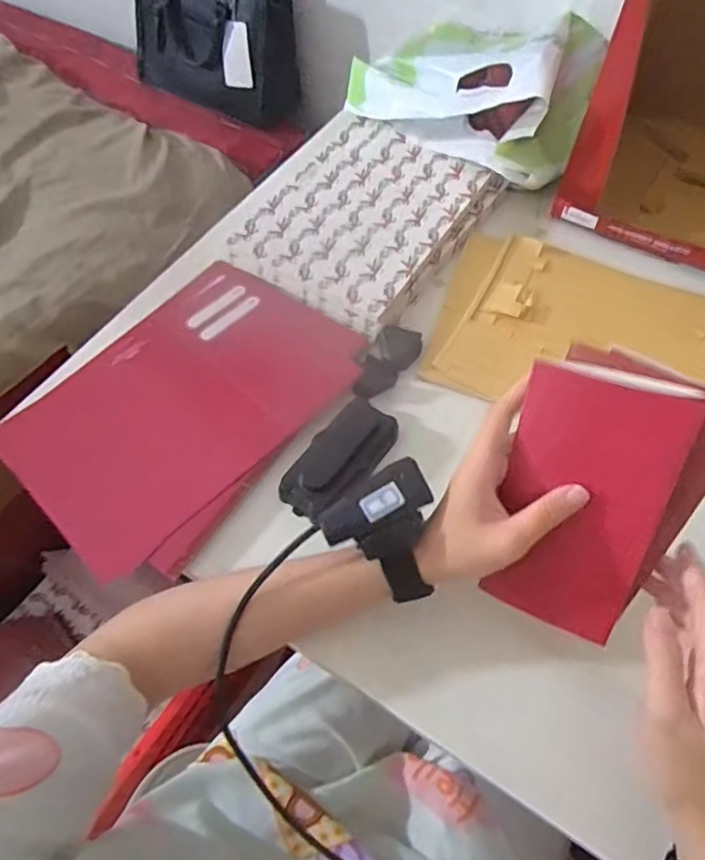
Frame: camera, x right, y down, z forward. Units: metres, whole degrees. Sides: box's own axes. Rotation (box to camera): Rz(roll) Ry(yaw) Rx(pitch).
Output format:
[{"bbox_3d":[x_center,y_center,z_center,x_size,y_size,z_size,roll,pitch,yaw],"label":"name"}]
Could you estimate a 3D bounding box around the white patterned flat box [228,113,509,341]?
[{"bbox_3d":[0.014,-0.218,0.596,0.190,0.029,0.244,28,62,16],"label":"white patterned flat box"}]

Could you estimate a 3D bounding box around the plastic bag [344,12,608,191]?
[{"bbox_3d":[0.143,-0.379,0.624,0.241,0.103,0.233,35,64,19],"label":"plastic bag"}]

